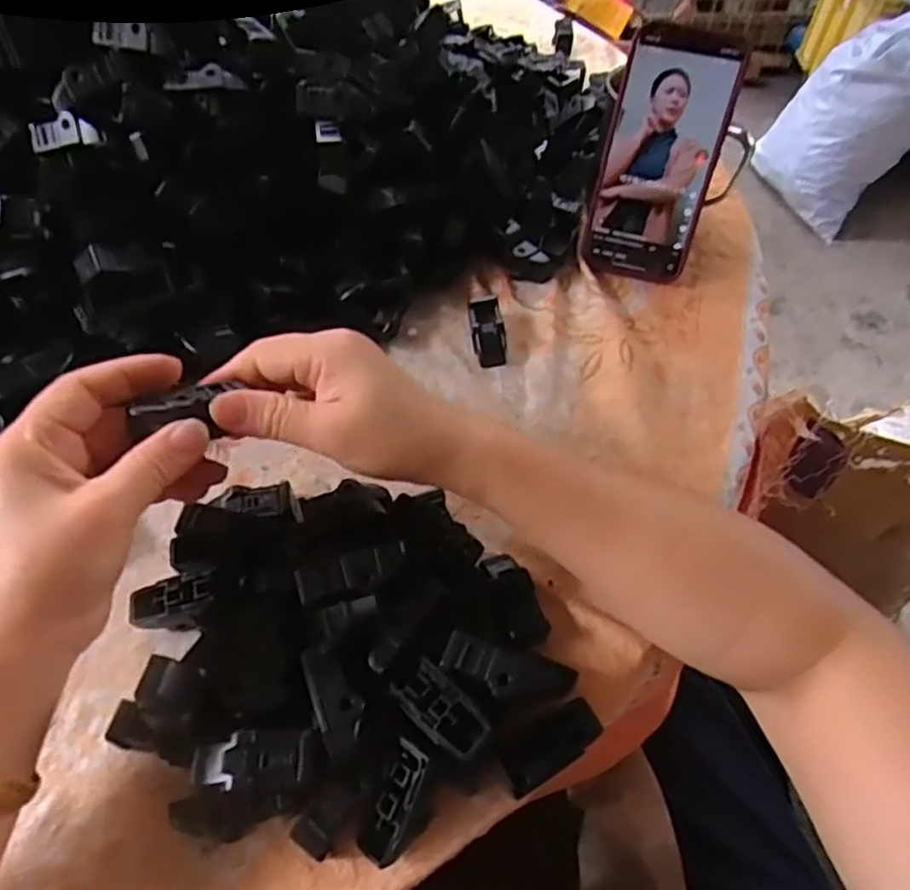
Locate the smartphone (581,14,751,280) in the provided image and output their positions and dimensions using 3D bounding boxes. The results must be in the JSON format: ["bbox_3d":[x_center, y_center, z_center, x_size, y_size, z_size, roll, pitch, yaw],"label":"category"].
[{"bbox_3d":[0.138,-0.193,0.453,0.074,0.153,0.009,16,27,12],"label":"smartphone"}]

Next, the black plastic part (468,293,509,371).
[{"bbox_3d":[0.022,-0.077,0.442,0.022,0.015,0.050,-6,72,-6],"label":"black plastic part"}]

